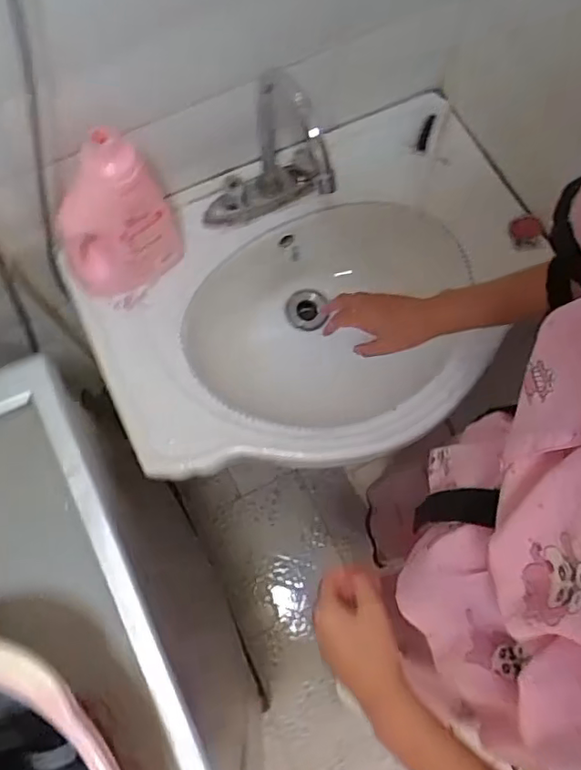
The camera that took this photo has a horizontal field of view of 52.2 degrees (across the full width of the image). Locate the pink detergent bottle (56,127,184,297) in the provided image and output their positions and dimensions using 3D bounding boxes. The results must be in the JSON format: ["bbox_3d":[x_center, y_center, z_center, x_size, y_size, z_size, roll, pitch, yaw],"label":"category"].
[{"bbox_3d":[-0.200,-0.178,0.684,0.133,0.217,0.060,-40,79,-9],"label":"pink detergent bottle"}]

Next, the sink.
[{"bbox_3d":[0.050,-0.114,0.839,0.596,0.157,0.428,-29,78,-7],"label":"sink"}]

